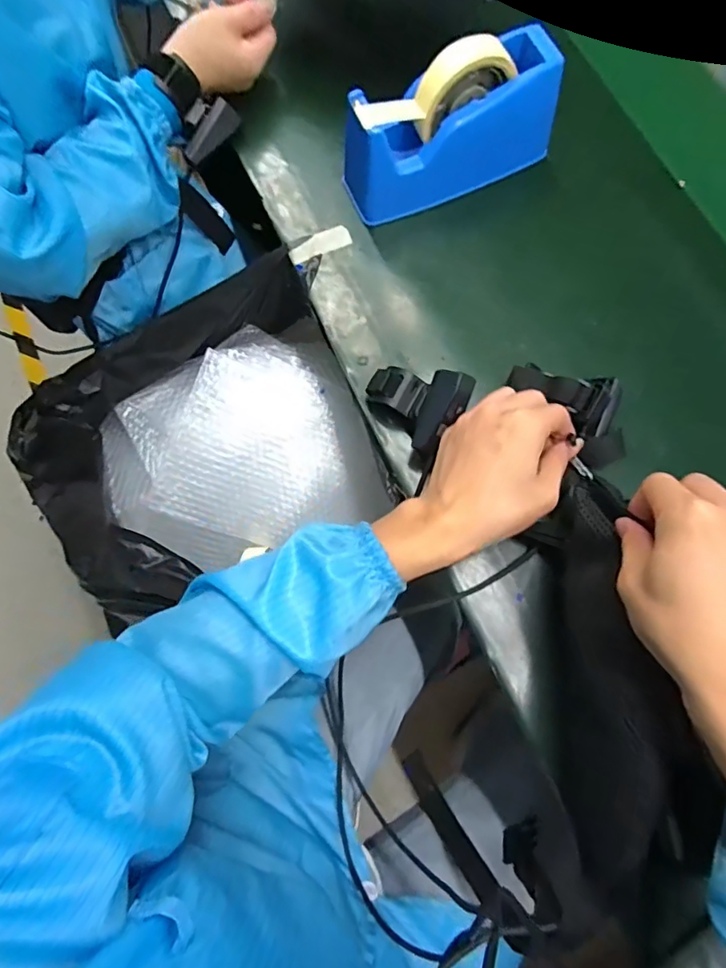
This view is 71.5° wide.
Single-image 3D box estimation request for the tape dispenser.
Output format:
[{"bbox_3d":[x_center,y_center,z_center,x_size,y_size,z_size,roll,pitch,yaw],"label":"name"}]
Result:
[{"bbox_3d":[0.079,-0.328,0.464,0.195,0.112,0.079,-23,77,-6],"label":"tape dispenser"}]

